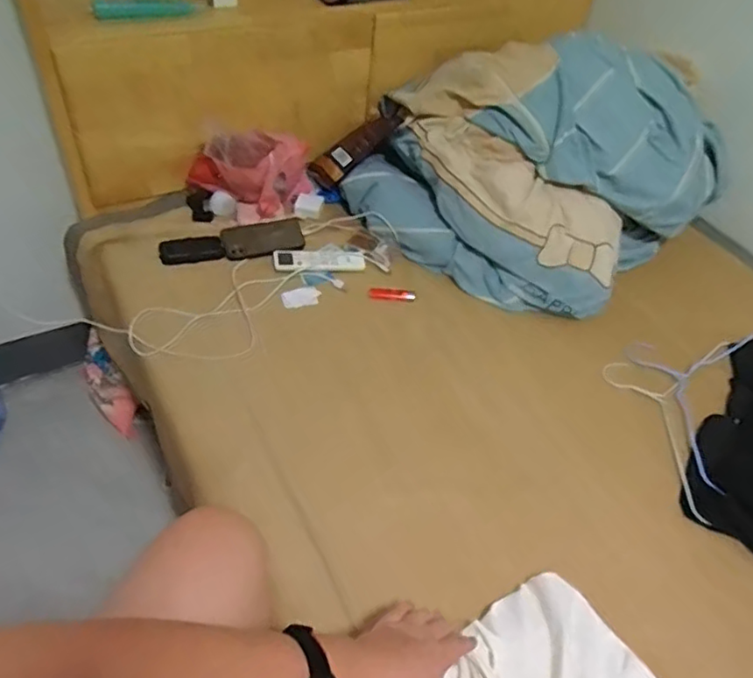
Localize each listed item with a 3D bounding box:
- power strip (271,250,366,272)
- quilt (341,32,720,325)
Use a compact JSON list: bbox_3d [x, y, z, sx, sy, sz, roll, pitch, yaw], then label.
[{"bbox_3d":[-0.102,-0.141,1.084,0.160,0.025,0.053,-3,47,-10],"label":"power strip"},{"bbox_3d":[0.293,-0.329,1.107,0.576,0.336,0.445,28,49,18],"label":"quilt"}]

